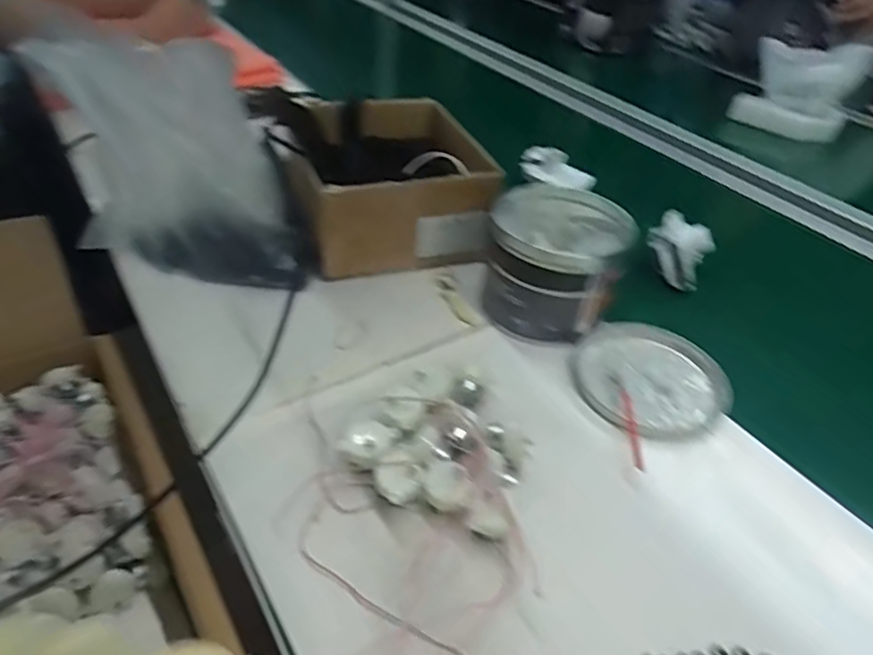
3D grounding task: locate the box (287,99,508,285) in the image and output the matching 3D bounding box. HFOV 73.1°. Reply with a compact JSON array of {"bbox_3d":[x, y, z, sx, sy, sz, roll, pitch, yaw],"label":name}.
[{"bbox_3d":[-0.046,-0.157,0.661,0.199,0.114,0.201,-6,41,-15],"label":"box"}]

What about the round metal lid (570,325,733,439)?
[{"bbox_3d":[0.190,0.044,0.523,0.128,0.020,0.128,4,40,-3],"label":"round metal lid"}]

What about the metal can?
[{"bbox_3d":[0.117,-0.065,0.569,0.127,0.112,0.127,4,40,-3],"label":"metal can"}]

